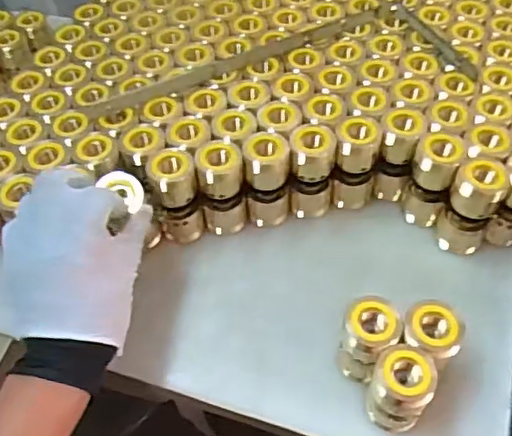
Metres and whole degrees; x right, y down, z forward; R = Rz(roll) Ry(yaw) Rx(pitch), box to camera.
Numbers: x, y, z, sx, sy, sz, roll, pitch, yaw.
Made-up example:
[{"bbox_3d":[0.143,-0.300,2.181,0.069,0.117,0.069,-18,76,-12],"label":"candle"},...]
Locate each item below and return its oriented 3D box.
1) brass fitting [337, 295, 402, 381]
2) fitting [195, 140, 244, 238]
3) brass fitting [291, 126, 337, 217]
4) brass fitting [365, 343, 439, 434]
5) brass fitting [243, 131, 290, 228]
[{"bbox_3d":[0.086,0.097,0.429,0.040,0.088,0.038,13,54,14],"label":"brass fitting"},{"bbox_3d":[-0.030,-0.027,0.517,0.039,0.102,0.044,-7,52,-1],"label":"fitting"},{"bbox_3d":[0.053,-0.038,0.522,0.039,0.100,0.034,5,53,8],"label":"brass fitting"},{"bbox_3d":[0.106,0.126,0.410,0.040,0.084,0.041,-2,52,3],"label":"brass fitting"},{"bbox_3d":[0.012,-0.035,0.521,0.039,0.107,0.038,-2,52,3],"label":"brass fitting"}]

